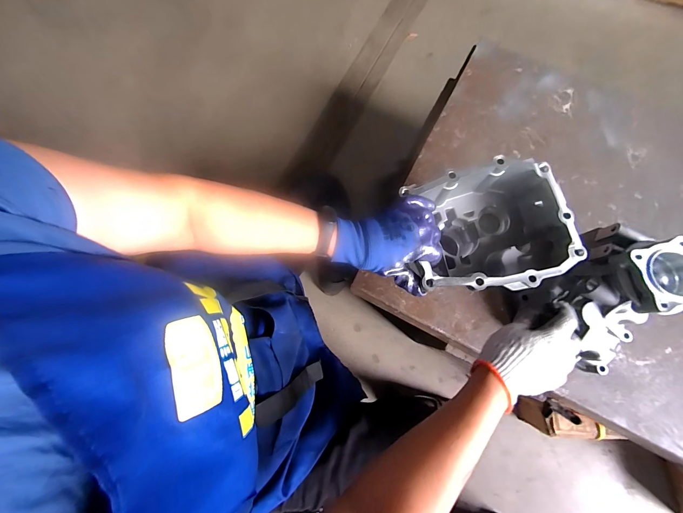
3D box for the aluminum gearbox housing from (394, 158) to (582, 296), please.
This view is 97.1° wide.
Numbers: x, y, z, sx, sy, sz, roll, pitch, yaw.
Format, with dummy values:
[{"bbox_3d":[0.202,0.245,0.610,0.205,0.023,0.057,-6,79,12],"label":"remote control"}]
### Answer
[{"bbox_3d":[0.217,-0.030,0.492,0.228,0.131,0.183,-14,76,-2],"label":"aluminum gearbox housing"}]

